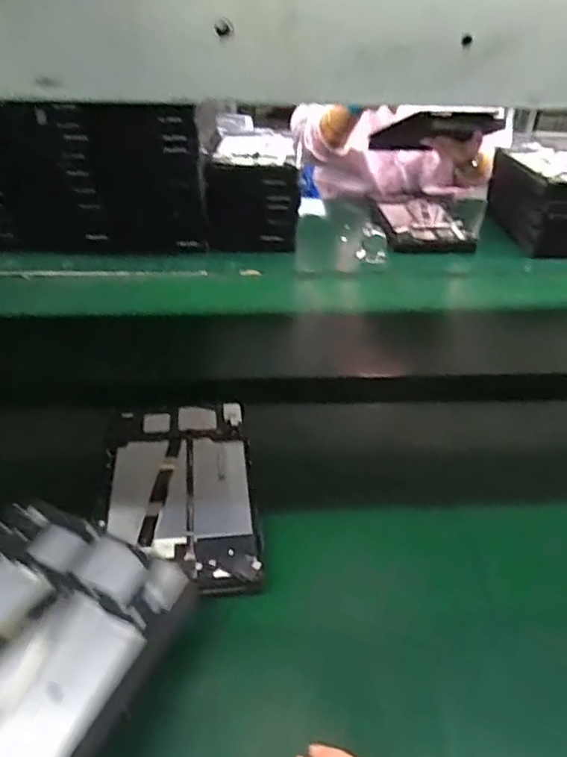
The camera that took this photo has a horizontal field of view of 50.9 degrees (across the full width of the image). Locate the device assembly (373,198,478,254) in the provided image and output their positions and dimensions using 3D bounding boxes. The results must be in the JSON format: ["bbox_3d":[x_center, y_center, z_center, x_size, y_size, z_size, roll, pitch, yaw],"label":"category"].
[{"bbox_3d":[0.274,-0.305,1.187,0.178,0.039,0.214,2,33,0],"label":"device assembly"}]

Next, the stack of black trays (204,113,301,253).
[{"bbox_3d":[-0.063,-0.343,1.134,0.170,0.169,0.220,-1,34,-5],"label":"stack of black trays"}]

